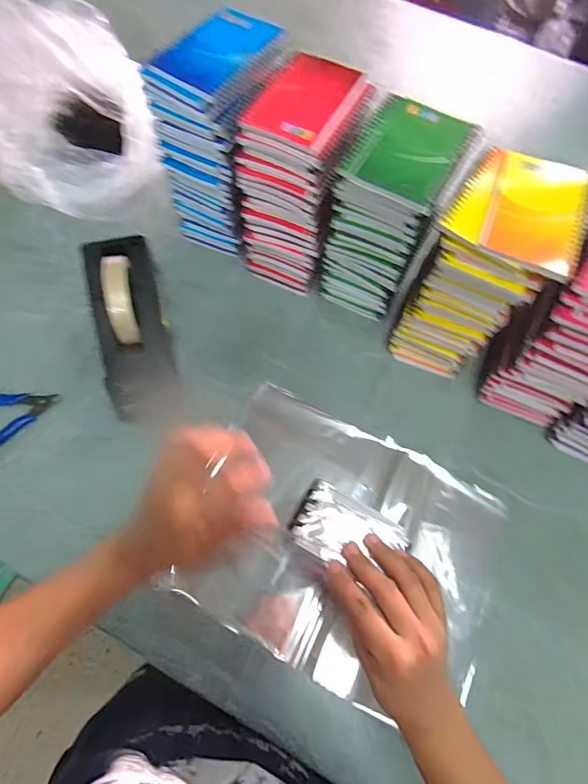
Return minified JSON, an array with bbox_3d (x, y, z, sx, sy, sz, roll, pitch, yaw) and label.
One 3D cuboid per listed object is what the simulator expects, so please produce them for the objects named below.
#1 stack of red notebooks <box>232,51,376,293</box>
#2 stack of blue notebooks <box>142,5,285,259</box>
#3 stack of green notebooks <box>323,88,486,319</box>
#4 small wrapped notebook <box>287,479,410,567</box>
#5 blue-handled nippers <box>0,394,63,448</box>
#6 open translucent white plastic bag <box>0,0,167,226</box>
[{"bbox_3d":[0.009,-0.255,0.507,0.110,0.212,0.148,20,69,5],"label":"stack of red notebooks"},{"bbox_3d":[-0.088,-0.310,0.527,0.108,0.221,0.150,28,70,8],"label":"stack of blue notebooks"},{"bbox_3d":[0.111,-0.200,0.492,0.106,0.210,0.128,32,71,10],"label":"stack of green notebooks"},{"bbox_3d":[0.043,0.116,0.338,0.087,0.010,0.057,31,71,9],"label":"small wrapped notebook"},{"bbox_3d":[-0.349,0.020,0.493,0.121,0.010,0.083,-34,74,-14],"label":"blue-handled nippers"},{"bbox_3d":[-0.318,-0.378,0.567,0.237,0.171,0.285,-28,73,-12],"label":"open translucent white plastic bag"}]

